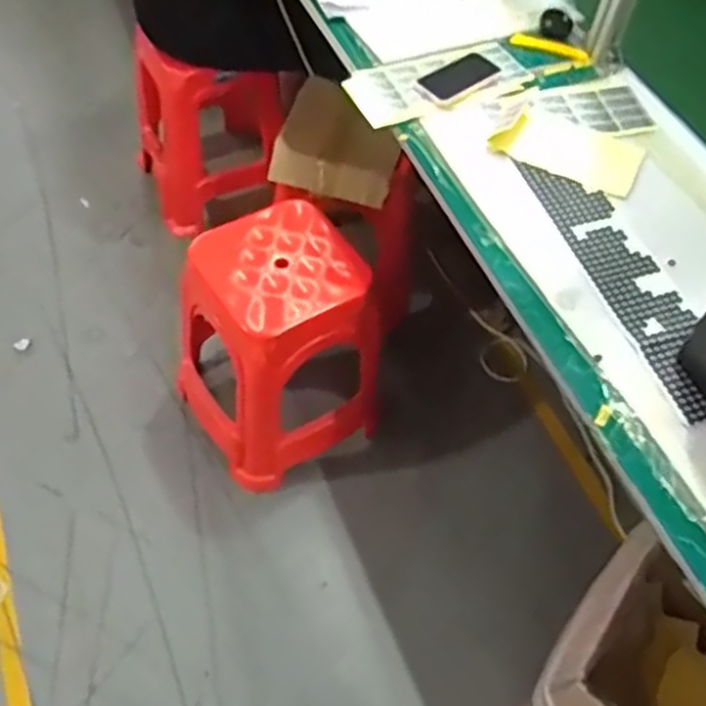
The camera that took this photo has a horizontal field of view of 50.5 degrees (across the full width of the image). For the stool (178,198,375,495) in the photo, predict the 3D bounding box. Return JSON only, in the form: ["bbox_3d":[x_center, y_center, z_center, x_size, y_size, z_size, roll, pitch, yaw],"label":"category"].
[{"bbox_3d":[-0.140,-0.012,1.490,0.340,0.449,0.320,-26,61,-20],"label":"stool"}]

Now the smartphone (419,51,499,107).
[{"bbox_3d":[0.173,-0.452,1.224,0.144,0.008,0.080,-34,63,-26],"label":"smartphone"}]

